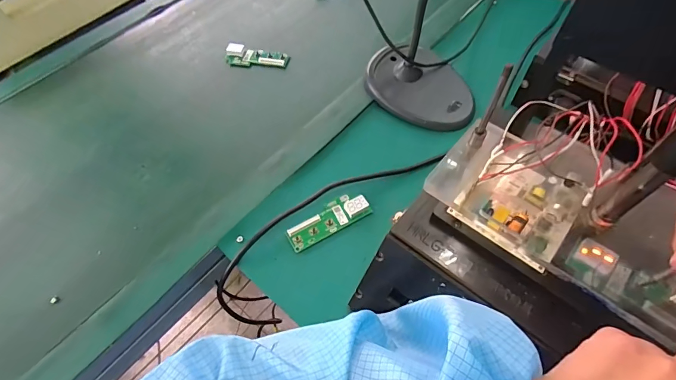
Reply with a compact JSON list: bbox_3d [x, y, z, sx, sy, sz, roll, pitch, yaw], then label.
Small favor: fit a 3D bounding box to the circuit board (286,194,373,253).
[{"bbox_3d":[-0.012,0.034,0.431,0.099,0.012,0.035,-28,59,-14],"label":"circuit board"}]

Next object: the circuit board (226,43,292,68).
[{"bbox_3d":[-0.129,-0.213,0.593,0.098,0.015,0.039,6,58,8],"label":"circuit board"}]

